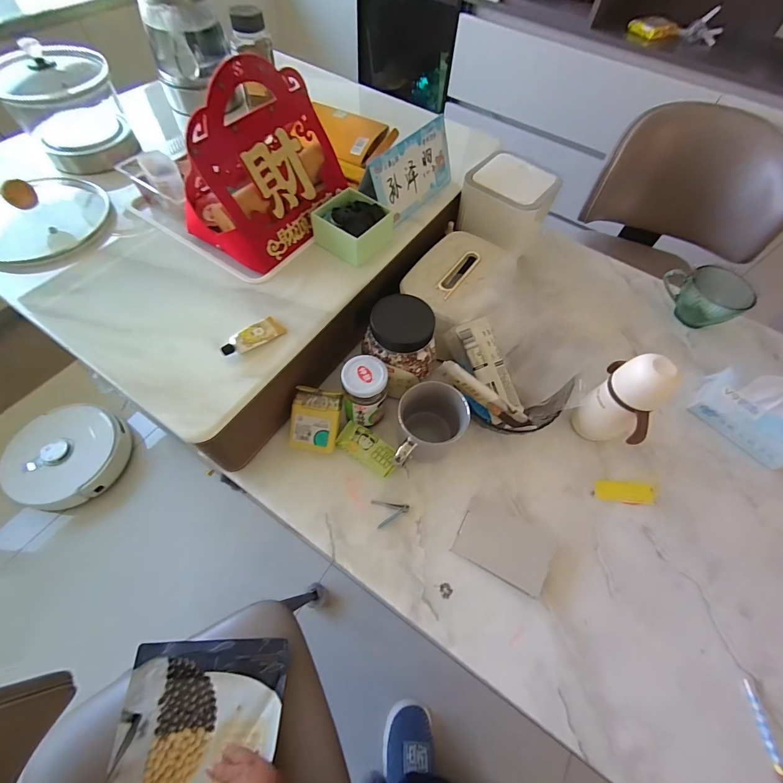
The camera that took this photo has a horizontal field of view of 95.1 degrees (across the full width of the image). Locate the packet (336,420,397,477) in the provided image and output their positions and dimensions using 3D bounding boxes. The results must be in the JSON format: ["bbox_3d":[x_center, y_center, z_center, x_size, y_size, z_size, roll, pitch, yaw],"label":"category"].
[{"bbox_3d":[-0.034,0.083,0.518,0.089,0.019,0.042,32,64,13],"label":"packet"}]

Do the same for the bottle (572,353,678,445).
[{"bbox_3d":[0.319,0.015,0.493,0.083,0.168,0.083,38,65,16],"label":"bottle"}]

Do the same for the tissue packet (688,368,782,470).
[{"bbox_3d":[0.566,0.030,0.544,0.091,0.090,0.146,-38,70,-20],"label":"tissue packet"}]

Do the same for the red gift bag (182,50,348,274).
[{"bbox_3d":[-0.181,-0.316,0.488,0.149,0.176,0.215,29,63,11],"label":"red gift bag"}]

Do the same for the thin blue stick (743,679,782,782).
[{"bbox_3d":[0.416,0.410,0.382,0.011,0.011,0.159,2,61,-3],"label":"thin blue stick"}]

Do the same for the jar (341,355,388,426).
[{"bbox_3d":[-0.037,0.003,0.507,0.058,0.100,0.062,2,61,-3],"label":"jar"}]

